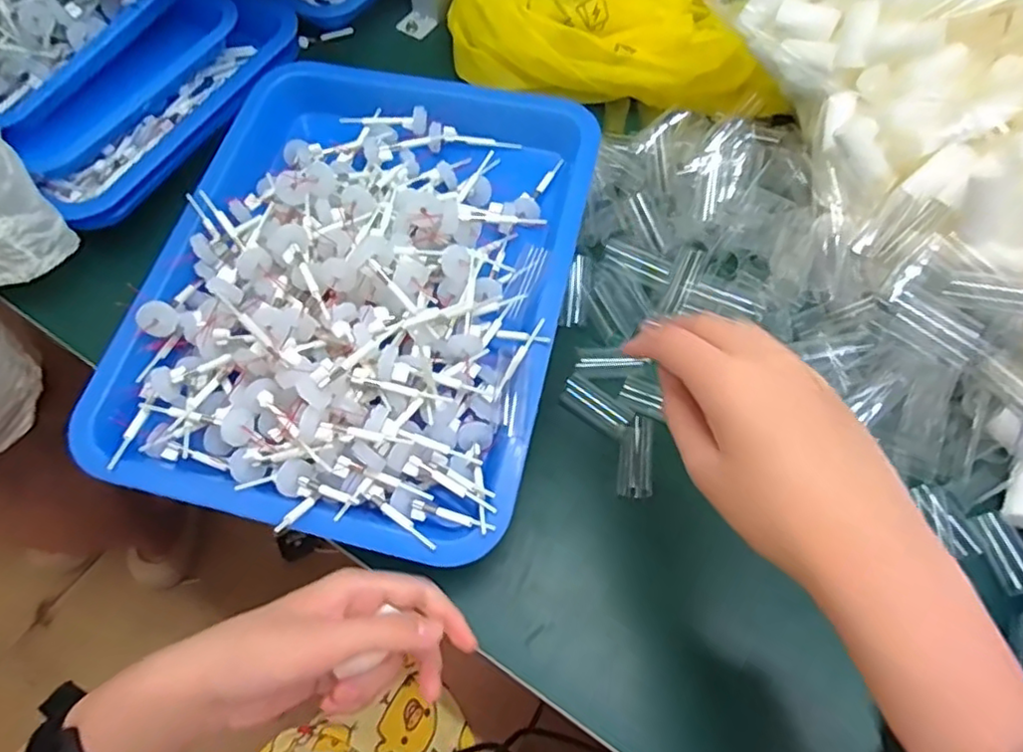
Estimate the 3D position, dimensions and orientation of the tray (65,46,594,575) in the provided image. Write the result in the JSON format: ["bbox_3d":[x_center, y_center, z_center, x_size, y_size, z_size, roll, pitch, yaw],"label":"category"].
[{"bbox_3d":[-0.094,-0.072,0.399,0.259,0.066,0.331,12,65,6],"label":"tray"}]

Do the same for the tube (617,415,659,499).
[{"bbox_3d":[0.081,0.053,0.401,0.021,0.017,0.051,9,65,4],"label":"tube"}]

